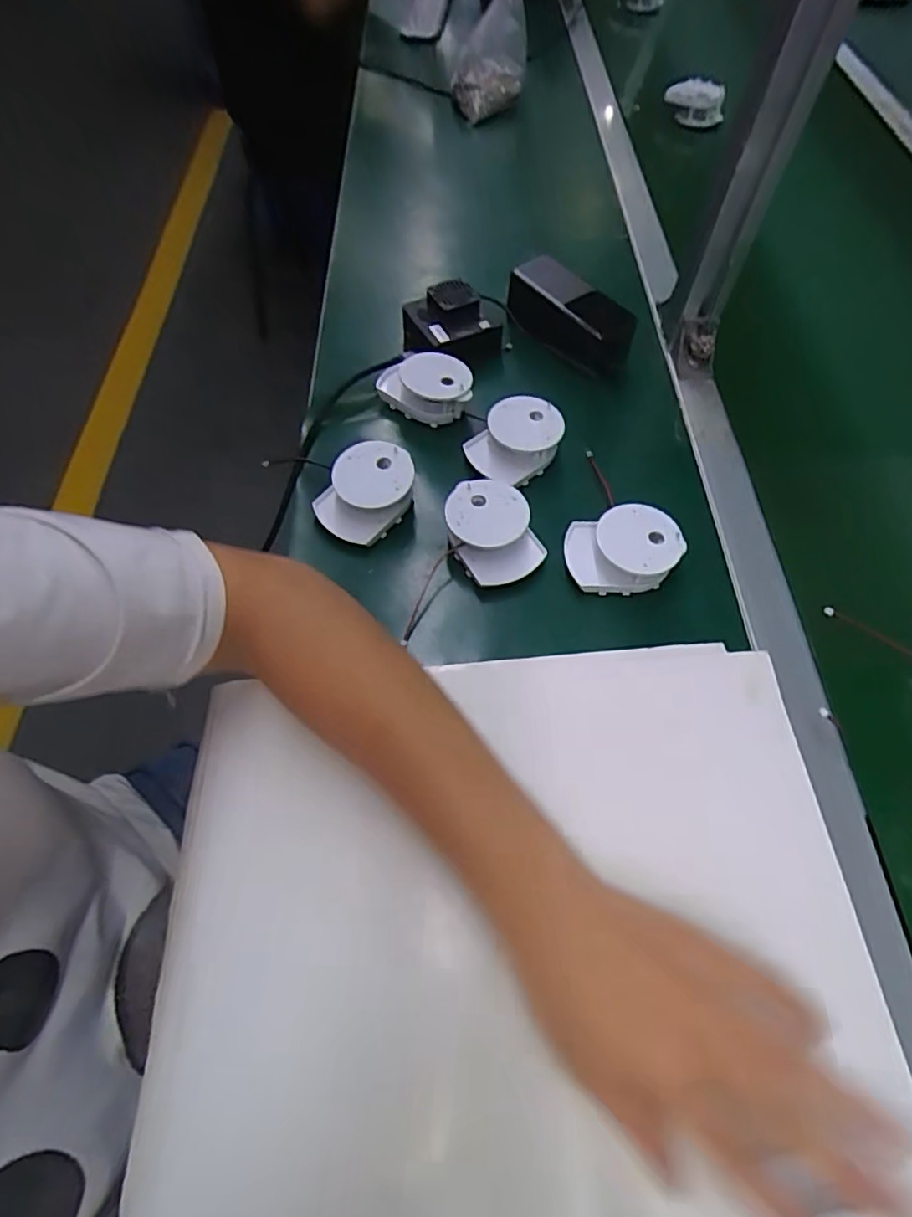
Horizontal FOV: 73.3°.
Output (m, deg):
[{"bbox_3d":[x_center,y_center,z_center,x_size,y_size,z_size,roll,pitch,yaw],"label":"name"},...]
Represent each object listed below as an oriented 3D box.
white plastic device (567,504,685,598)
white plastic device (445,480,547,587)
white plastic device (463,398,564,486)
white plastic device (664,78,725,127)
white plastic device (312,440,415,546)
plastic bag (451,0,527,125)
[{"bbox_3d":[0.128,-0.045,0.469,0.086,0.036,0.064,6,58,2],"label":"white plastic device"},{"bbox_3d":[0.027,-0.056,0.475,0.062,0.038,0.081,-22,61,-14],"label":"white plastic device"},{"bbox_3d":[0.050,-0.143,0.526,0.073,0.044,0.071,19,59,10],"label":"white plastic device"},{"bbox_3d":[0.340,-0.719,0.872,0.084,0.050,0.028,24,60,13],"label":"white plastic device"},{"bbox_3d":[-0.070,-0.090,0.484,0.076,0.043,0.058,-36,65,-21],"label":"white plastic device"},{"bbox_3d":[0.050,-0.787,0.863,0.101,0.131,0.169,6,58,2],"label":"plastic bag"}]

